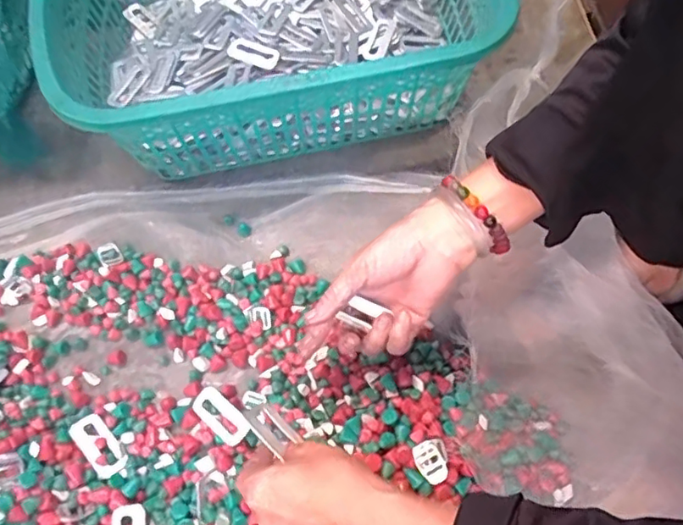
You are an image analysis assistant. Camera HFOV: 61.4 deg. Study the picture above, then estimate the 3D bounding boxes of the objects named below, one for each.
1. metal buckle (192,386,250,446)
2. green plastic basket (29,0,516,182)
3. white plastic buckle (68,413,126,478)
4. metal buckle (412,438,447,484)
[{"bbox_3d":[-0.110,0.138,0.520,0.061,0.005,0.028,35,79,24],"label":"metal buckle"},{"bbox_3d":[-0.081,-0.285,0.659,0.466,0.170,0.396,-14,63,-6],"label":"green plastic basket"},{"bbox_3d":[-0.216,0.160,0.508,0.028,0.006,0.062,-41,69,-18],"label":"white plastic buckle"},{"bbox_3d":[0.075,0.166,0.480,0.026,0.011,0.034,-19,64,-8],"label":"metal buckle"}]

